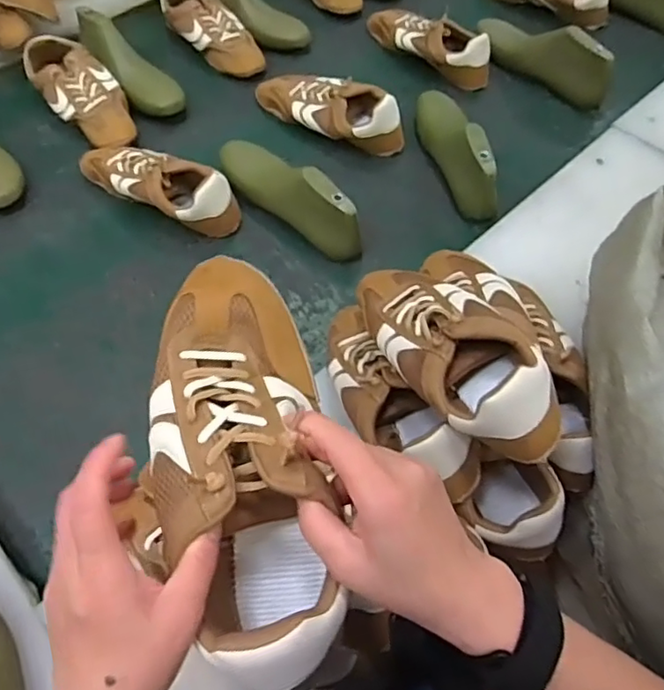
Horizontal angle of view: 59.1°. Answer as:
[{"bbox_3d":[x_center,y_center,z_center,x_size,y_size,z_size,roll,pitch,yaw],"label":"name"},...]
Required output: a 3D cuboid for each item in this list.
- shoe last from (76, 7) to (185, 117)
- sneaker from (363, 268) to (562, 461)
[{"bbox_3d":[-0.347,-0.482,0.994,0.087,0.081,0.258,-36,66,-19],"label":"shoe last"},{"bbox_3d":[0.103,-0.004,0.543,0.098,0.077,0.261,-25,45,-14],"label":"sneaker"}]

